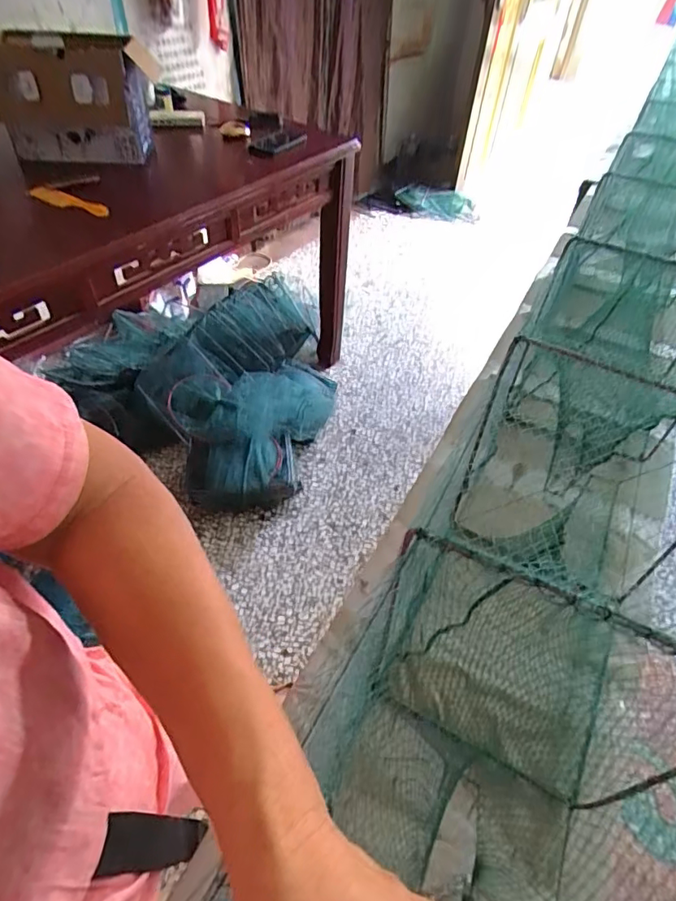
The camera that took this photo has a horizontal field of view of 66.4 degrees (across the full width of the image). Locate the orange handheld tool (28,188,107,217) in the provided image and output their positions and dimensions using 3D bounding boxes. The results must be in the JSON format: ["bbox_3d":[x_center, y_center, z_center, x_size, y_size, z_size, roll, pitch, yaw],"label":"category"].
[{"bbox_3d":[-0.540,-0.499,1.038,0.209,0.026,0.021,23,50,16],"label":"orange handheld tool"}]

